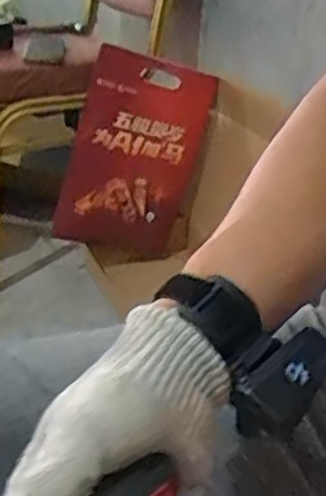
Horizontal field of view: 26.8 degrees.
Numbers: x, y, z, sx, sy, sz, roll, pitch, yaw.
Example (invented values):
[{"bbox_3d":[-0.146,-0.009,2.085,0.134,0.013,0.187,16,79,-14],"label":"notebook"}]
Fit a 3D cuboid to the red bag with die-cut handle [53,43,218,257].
[{"bbox_3d":[-0.070,-0.195,1.433,0.291,0.406,0.076,10,10,-39],"label":"red bag with die-cut handle"}]

